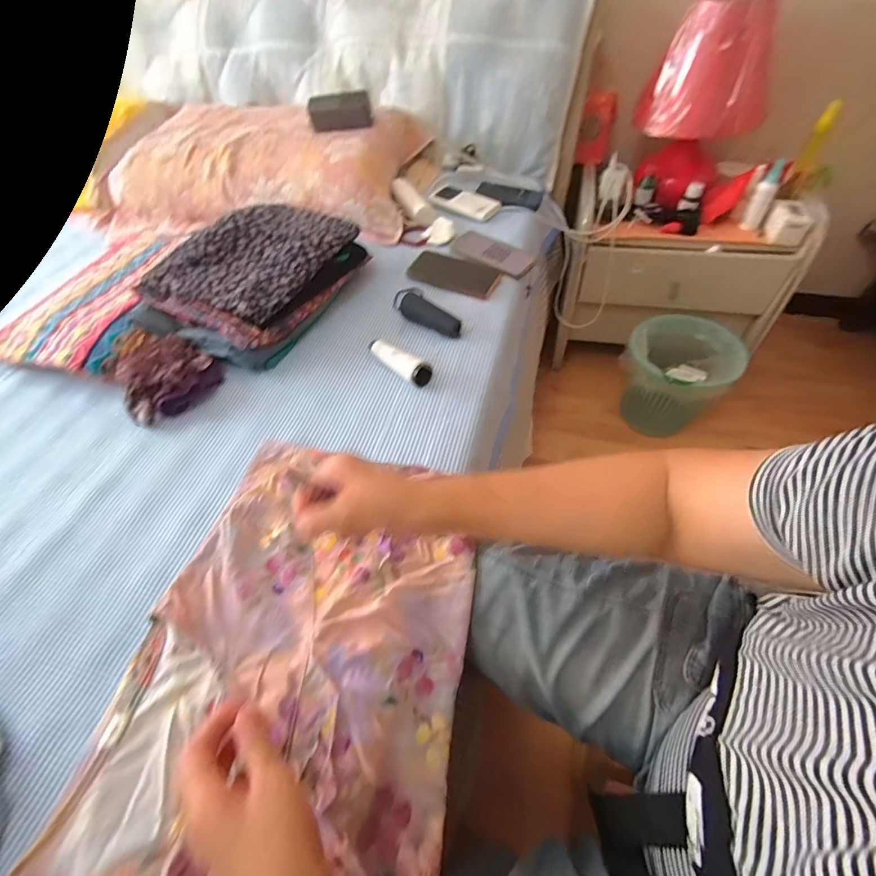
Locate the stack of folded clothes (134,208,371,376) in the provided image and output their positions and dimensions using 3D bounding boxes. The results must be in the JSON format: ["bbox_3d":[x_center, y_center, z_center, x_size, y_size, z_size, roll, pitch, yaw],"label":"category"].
[{"bbox_3d":[-0.281,-0.266,0.659,0.202,0.106,0.327,22,55,17],"label":"stack of folded clothes"}]

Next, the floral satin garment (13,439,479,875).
[{"bbox_3d":[-0.136,0.257,0.334,0.290,0.042,0.573,8,53,7],"label":"floral satin garment"}]

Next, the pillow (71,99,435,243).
[{"bbox_3d":[-0.388,-0.599,0.903,0.680,0.139,0.403,7,55,9],"label":"pillow"}]

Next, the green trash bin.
[{"bbox_3d":[0.600,-0.157,1.049,0.234,0.261,0.255,36,64,26],"label":"green trash bin"}]

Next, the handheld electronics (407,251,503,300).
[{"bbox_3d":[0.030,-0.302,0.735,0.157,0.011,0.092,17,57,16],"label":"handheld electronics"}]

